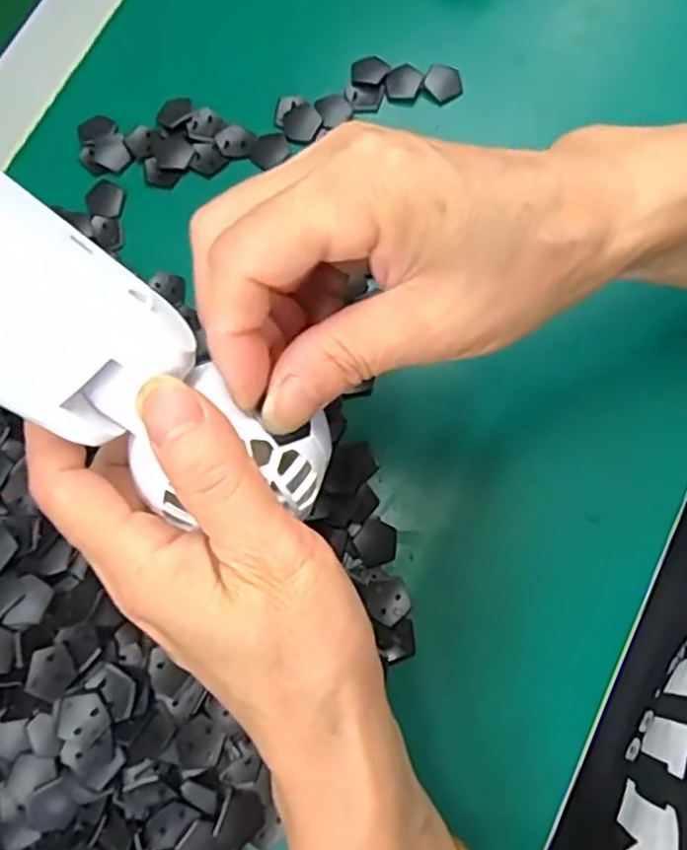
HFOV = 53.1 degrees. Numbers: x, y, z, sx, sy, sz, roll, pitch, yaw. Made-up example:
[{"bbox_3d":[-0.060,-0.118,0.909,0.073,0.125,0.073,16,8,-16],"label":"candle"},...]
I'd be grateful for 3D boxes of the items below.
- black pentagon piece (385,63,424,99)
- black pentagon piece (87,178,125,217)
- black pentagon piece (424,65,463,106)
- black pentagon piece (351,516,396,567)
[{"bbox_3d":[0.029,-0.168,0.334,0.017,0.004,0.018,16,77,8],"label":"black pentagon piece"},{"bbox_3d":[-0.113,-0.108,0.325,0.018,0.004,0.017,26,79,10],"label":"black pentagon piece"},{"bbox_3d":[0.049,-0.167,0.335,0.018,0.004,0.018,-37,76,-6],"label":"black pentagon piece"},{"bbox_3d":[0.014,0.049,0.282,0.017,0.004,0.018,24,79,9],"label":"black pentagon piece"}]

